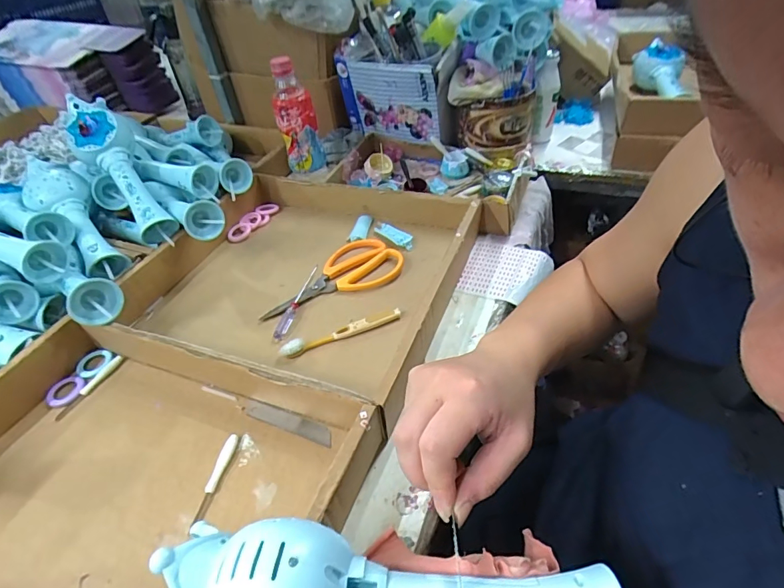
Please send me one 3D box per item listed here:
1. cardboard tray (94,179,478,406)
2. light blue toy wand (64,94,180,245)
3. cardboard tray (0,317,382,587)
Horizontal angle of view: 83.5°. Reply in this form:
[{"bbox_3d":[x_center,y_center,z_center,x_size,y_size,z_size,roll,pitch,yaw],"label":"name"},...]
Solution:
[{"bbox_3d":[-0.115,-0.037,0.558,0.366,0.055,0.366,13,46,17],"label":"cardboard tray"},{"bbox_3d":[-0.367,-0.165,0.602,0.074,0.052,0.247,-30,83,-24],"label":"light blue toy wand"},{"bbox_3d":[-0.244,0.185,0.330,0.371,0.069,0.343,14,47,19],"label":"cardboard tray"}]

